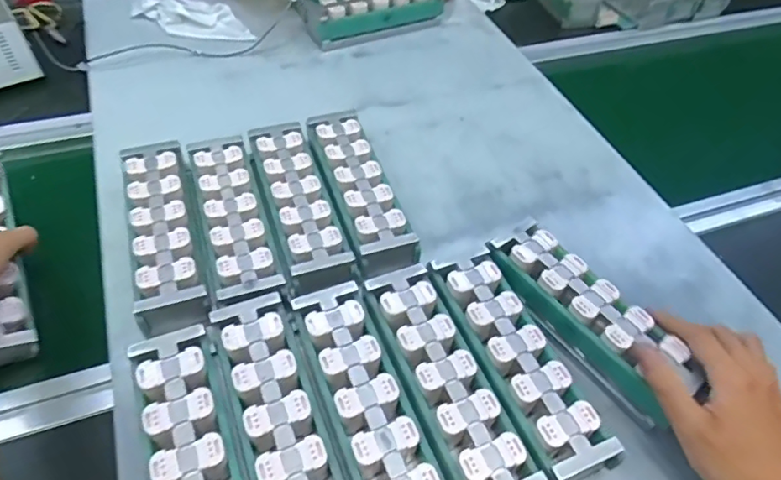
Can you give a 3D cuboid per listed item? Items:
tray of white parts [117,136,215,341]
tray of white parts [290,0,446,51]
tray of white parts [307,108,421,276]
[{"bbox_3d":[-0.198,-0.011,0.461,0.054,0.034,0.194,-15,53,-14],"label":"tray of white parts"},{"bbox_3d":[-0.042,-0.344,0.758,0.193,0.056,0.137,-23,55,-19],"label":"tray of white parts"},{"bbox_3d":[-0.031,-0.046,0.514,0.056,0.052,0.199,-15,53,-13],"label":"tray of white parts"}]

